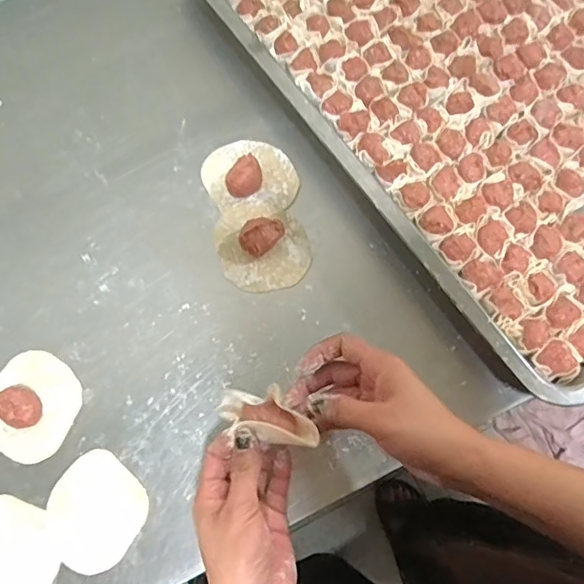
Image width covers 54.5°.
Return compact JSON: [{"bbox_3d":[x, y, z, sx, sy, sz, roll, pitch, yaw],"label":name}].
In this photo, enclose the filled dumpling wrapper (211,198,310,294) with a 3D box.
[{"bbox_3d":[-0.028,-0.046,0.501,0.078,0.022,0.088,-20,73,-5],"label":"filled dumpling wrapper"}]

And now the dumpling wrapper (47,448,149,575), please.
[{"bbox_3d":[-0.157,0.174,0.451,0.078,0.004,0.078,0,72,1],"label":"dumpling wrapper"}]

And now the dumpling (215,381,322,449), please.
[{"bbox_3d":[-0.019,0.084,0.396,0.079,0.024,0.036,16,73,27],"label":"dumpling"}]

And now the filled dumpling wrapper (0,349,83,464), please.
[{"bbox_3d":[-0.218,0.091,0.466,0.075,0.023,0.084,22,74,8],"label":"filled dumpling wrapper"}]

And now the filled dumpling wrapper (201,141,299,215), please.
[{"bbox_3d":[-0.040,-0.113,0.521,0.086,0.025,0.068,-3,72,1],"label":"filled dumpling wrapper"}]

